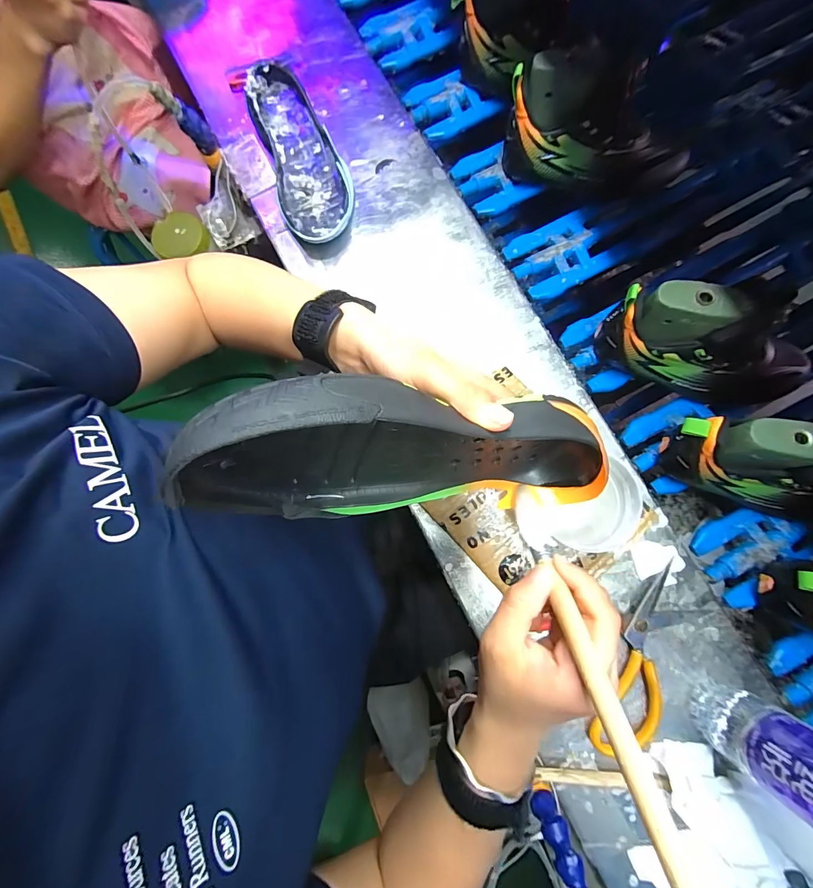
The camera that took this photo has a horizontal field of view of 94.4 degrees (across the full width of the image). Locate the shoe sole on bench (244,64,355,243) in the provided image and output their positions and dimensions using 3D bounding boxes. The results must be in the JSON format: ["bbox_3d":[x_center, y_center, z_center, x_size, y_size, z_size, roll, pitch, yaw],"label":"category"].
[{"bbox_3d":[-0.130,-0.362,0.472,0.093,0.045,0.236,-18,80,-3],"label":"shoe sole on bench"}]

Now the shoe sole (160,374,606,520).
[{"bbox_3d":[0.013,0.008,0.214,0.245,0.086,0.056,4,77,-32],"label":"shoe sole"}]

